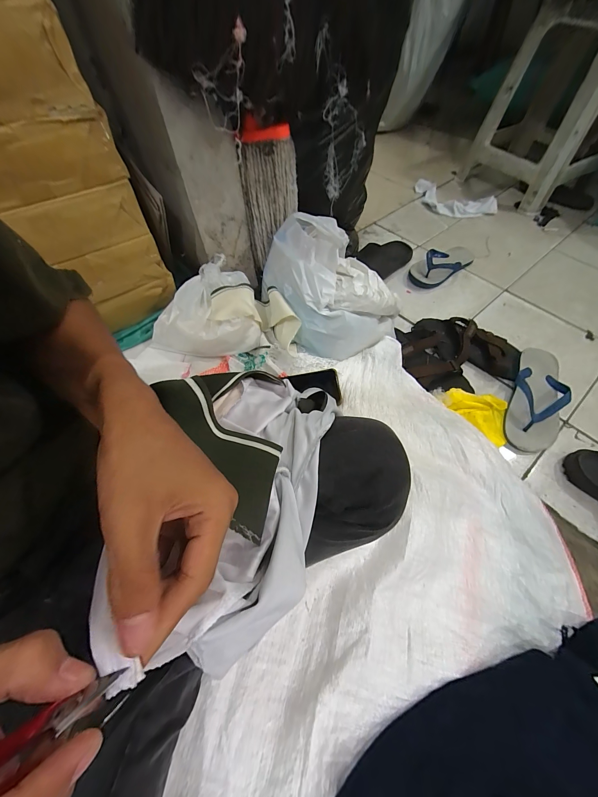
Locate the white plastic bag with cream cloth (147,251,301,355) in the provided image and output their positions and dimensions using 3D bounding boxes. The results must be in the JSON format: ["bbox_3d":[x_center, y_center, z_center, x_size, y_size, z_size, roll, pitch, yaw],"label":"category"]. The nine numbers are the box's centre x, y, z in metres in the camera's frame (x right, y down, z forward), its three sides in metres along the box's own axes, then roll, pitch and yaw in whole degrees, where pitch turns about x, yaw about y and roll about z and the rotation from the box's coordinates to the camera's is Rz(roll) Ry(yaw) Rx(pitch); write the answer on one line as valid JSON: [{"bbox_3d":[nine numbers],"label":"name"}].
[{"bbox_3d":[-0.140,-0.174,0.600,0.283,0.093,0.197,6,60,4],"label":"white plastic bag with cream cloth"}]

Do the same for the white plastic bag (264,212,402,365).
[{"bbox_3d":[0.067,-0.234,0.608,0.223,0.141,0.284,-29,63,-15],"label":"white plastic bag"}]

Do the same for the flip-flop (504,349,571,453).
[{"bbox_3d":[0.509,-0.005,0.618,0.093,0.041,0.253,23,63,14],"label":"flip-flop"}]

